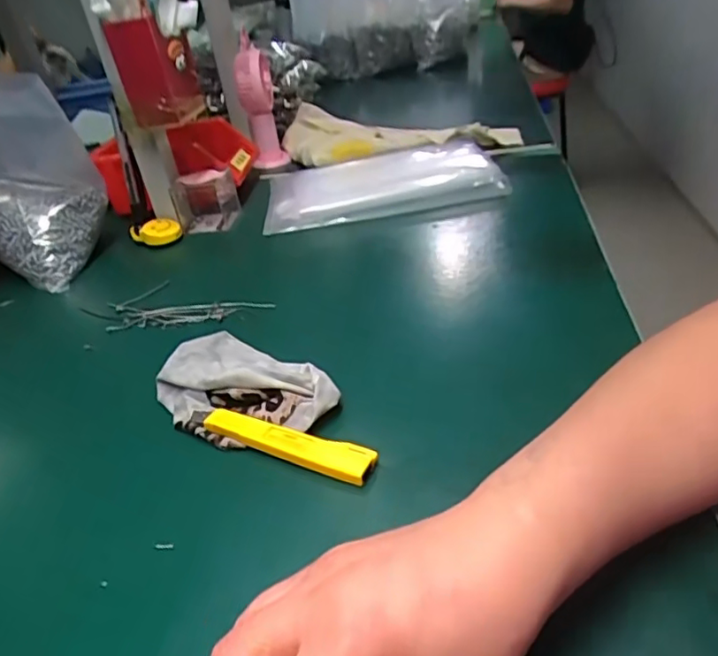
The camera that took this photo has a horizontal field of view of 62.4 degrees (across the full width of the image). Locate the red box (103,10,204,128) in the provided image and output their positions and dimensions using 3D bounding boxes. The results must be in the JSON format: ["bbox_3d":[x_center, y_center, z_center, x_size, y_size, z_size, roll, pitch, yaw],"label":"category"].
[{"bbox_3d":[-0.205,-0.266,0.608,0.062,0.096,0.068,4,34,20],"label":"red box"}]

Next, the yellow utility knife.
[{"bbox_3d":[-0.050,0.065,0.355,0.127,0.009,0.019,9,37,27],"label":"yellow utility knife"}]

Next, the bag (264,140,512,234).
[{"bbox_3d":[0.023,-0.174,0.706,0.272,0.041,0.203,-8,32,1],"label":"bag"}]

